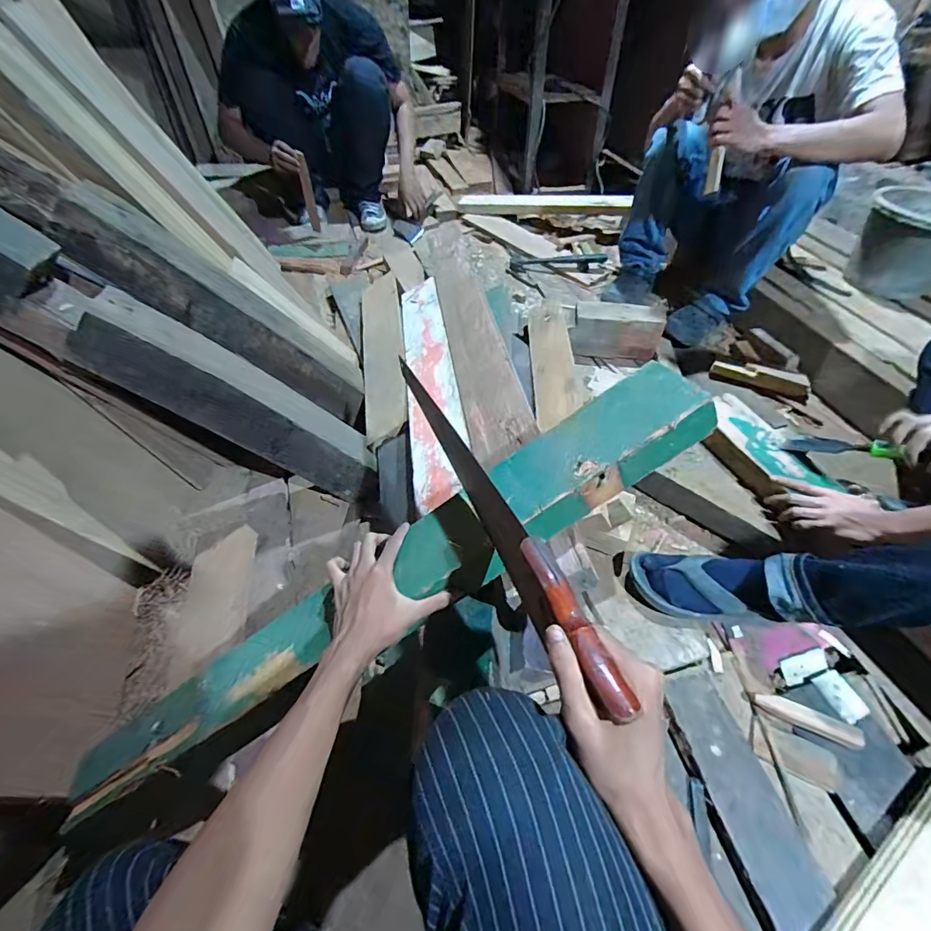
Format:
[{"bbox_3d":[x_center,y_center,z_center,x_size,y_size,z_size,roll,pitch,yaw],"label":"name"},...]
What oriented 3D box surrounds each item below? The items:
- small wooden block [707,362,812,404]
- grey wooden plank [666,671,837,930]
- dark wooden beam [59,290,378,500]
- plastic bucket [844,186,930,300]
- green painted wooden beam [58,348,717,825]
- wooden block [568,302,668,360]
[{"bbox_3d":[0.765,-0.225,1.138,0.231,0.053,0.047,25,57,20],"label":"small wooden block"},{"bbox_3d":[0.385,0.454,0.619,0.092,0.013,0.296,-12,52,-7],"label":"grey wooden plank"},{"bbox_3d":[-0.376,-0.097,0.783,0.131,0.510,0.115,-28,46,28],"label":"dark wooden beam"},{"bbox_3d":[1.219,-0.606,1.199,0.268,0.221,0.268,-1,52,1],"label":"plastic bucket"},{"bbox_3d":[-0.110,0.155,0.538,0.883,0.045,0.111,-33,55,4],"label":"green painted wooden beam"},{"bbox_3d":[0.409,-0.373,1.197,0.223,0.128,0.105,10,53,9],"label":"wooden block"}]

